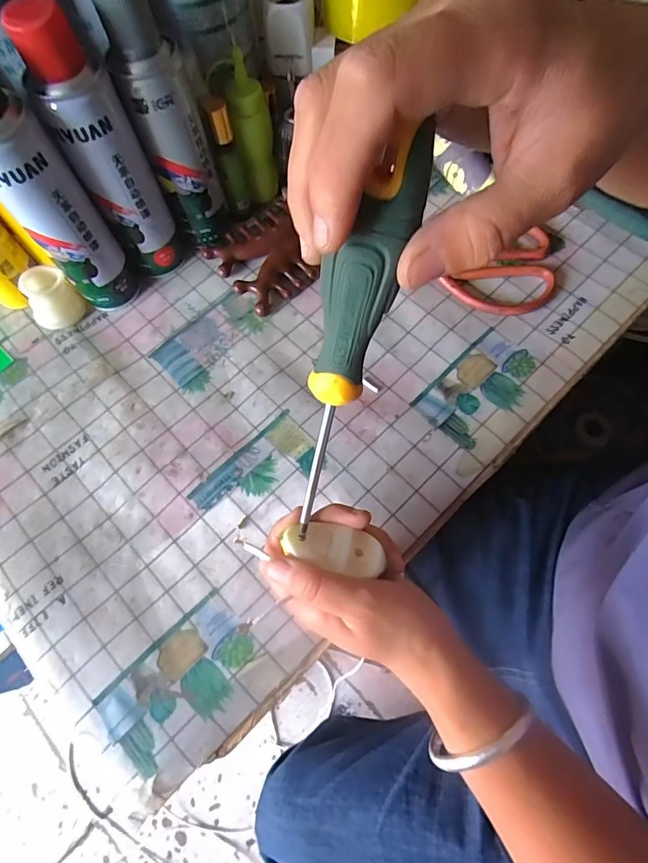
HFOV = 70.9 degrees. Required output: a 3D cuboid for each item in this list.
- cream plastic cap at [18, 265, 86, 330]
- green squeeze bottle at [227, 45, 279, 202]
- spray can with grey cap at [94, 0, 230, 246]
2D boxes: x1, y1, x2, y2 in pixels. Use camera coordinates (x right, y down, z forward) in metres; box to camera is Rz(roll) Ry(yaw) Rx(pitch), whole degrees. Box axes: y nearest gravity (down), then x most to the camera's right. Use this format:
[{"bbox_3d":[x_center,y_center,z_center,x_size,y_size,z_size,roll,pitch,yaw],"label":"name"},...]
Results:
[{"bbox_3d":[-0.235,-0.116,0.391,0.037,0.037,0.041,33,73,14],"label":"cream plastic cap"},{"bbox_3d":[-0.060,-0.256,0.392,0.030,0.103,0.032,-15,69,-3],"label":"green squeeze bottle"},{"bbox_3d":[-0.117,-0.237,0.354,0.047,0.174,0.058,-15,69,-3],"label":"spray can with grey cap"}]

